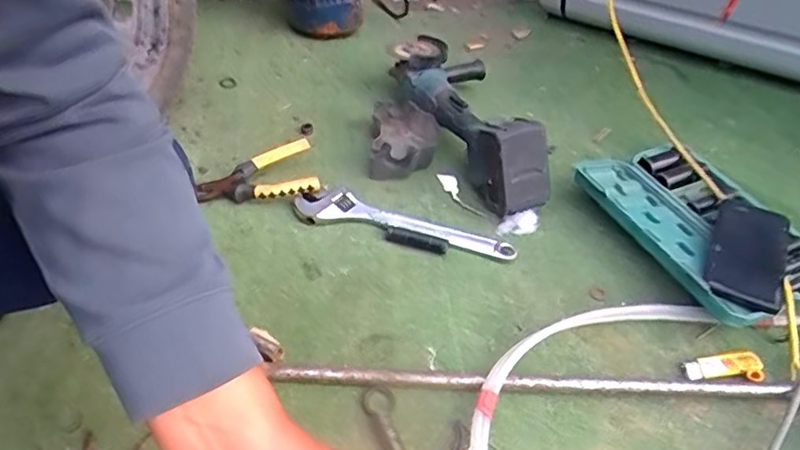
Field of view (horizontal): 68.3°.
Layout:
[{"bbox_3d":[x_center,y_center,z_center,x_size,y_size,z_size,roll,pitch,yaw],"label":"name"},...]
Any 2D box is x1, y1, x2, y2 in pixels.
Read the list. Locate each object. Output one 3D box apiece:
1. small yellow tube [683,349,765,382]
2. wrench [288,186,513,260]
[{"bbox_3d":[0.339,0.150,0.620,0.074,0.011,0.034,-7,44,11],"label":"small yellow tube"},{"bbox_3d":[0.001,-0.002,0.761,0.287,0.018,0.062,16,46,10],"label":"wrench"}]

